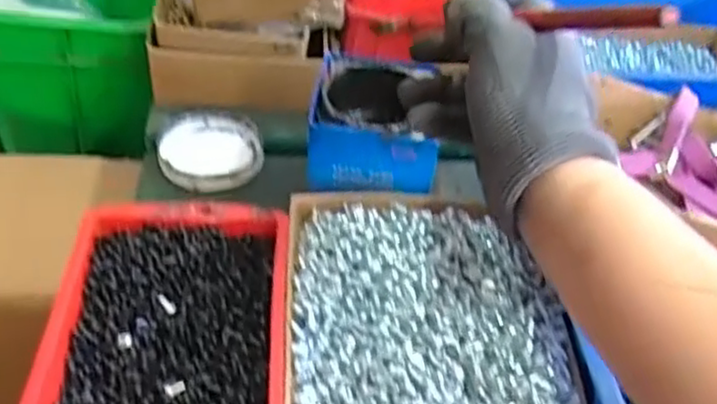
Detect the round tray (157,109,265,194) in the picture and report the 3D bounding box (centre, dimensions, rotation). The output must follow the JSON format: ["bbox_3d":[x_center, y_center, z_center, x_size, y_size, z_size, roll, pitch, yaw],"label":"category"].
[{"bbox_3d":[-0.125,-0.044,0.597,0.084,0.018,0.094,-7,44,-15],"label":"round tray"}]

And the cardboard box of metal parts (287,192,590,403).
[{"bbox_3d":[0.039,0.088,0.430,0.164,0.047,0.228,2,43,-5],"label":"cardboard box of metal parts"}]

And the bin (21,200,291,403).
[{"bbox_3d":[-0.109,0.091,0.414,0.131,0.059,0.196,1,43,-6],"label":"bin"}]

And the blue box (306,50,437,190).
[{"bbox_3d":[0.012,-0.063,0.522,0.087,0.054,0.100,6,42,-1],"label":"blue box"}]

